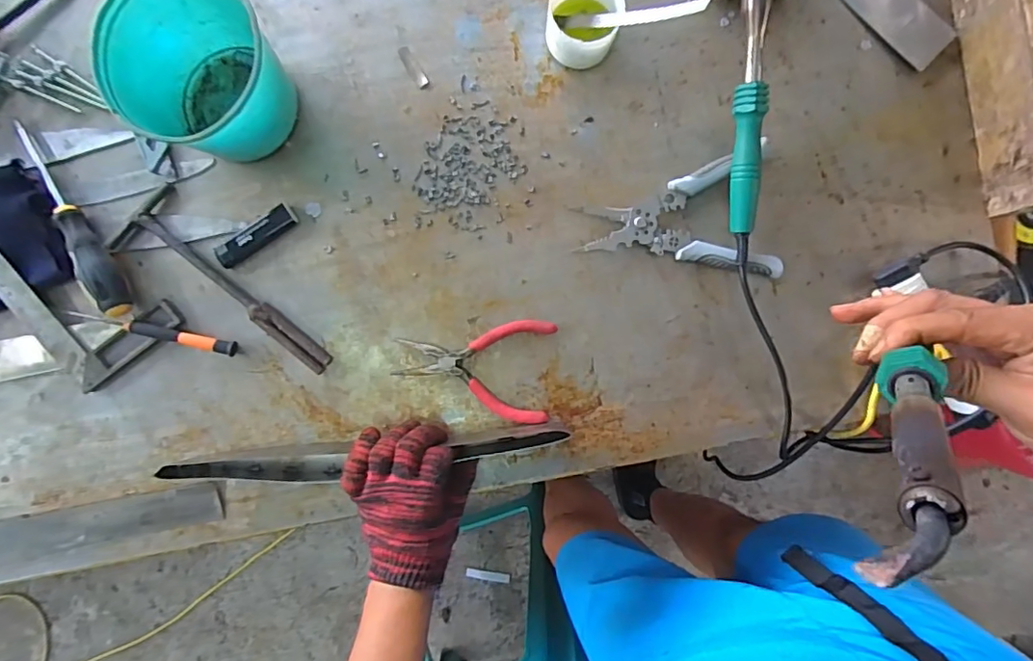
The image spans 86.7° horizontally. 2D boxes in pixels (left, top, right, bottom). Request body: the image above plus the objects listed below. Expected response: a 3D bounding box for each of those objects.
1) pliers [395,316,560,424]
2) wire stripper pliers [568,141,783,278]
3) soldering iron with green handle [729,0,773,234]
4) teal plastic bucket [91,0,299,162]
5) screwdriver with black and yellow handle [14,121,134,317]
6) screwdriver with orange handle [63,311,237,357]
[{"bbox_3d":[-0.039,0.030,0.516,0.145,0.011,0.095,9,92,-1],"label":"pliers"},{"bbox_3d":[0.153,-0.094,0.515,0.181,0.023,0.116,-12,92,-1],"label":"wire stripper pliers"},{"bbox_3d":[0.203,-0.237,0.472,0.024,0.020,0.296,-3,103,-2],"label":"soldering iron with green handle"},{"bbox_3d":[-0.256,-0.214,0.465,0.121,0.105,0.123,0,92,-1],"label":"teal plastic bucket"},{"bbox_3d":[-0.405,-0.103,0.495,0.022,0.032,0.201,-29,92,0],"label":"screwdriver with black and yellow handle"},{"bbox_3d":[-0.334,0.001,0.504,0.148,0.021,0.013,13,92,-1],"label":"screwdriver with orange handle"}]

